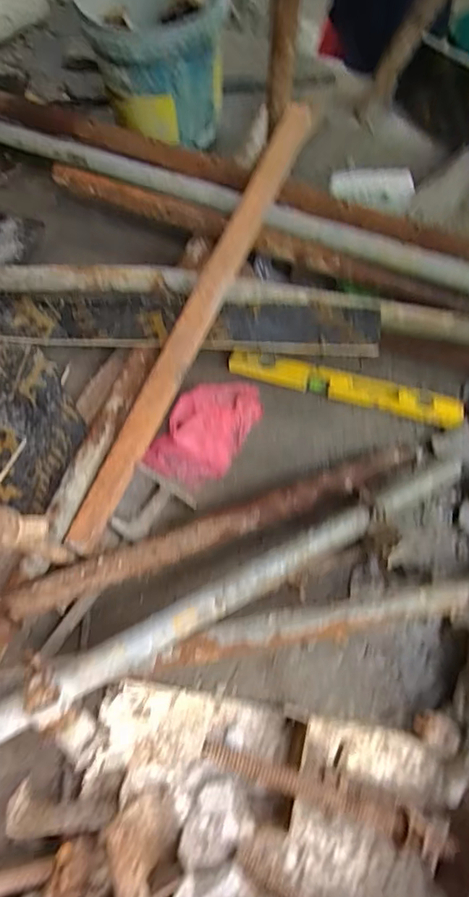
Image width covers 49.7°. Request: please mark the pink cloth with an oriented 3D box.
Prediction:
[{"bbox_3d":[-0.058,-0.052,1.025,0.164,0.097,0.255,30,73,11],"label":"pink cloth"}]

